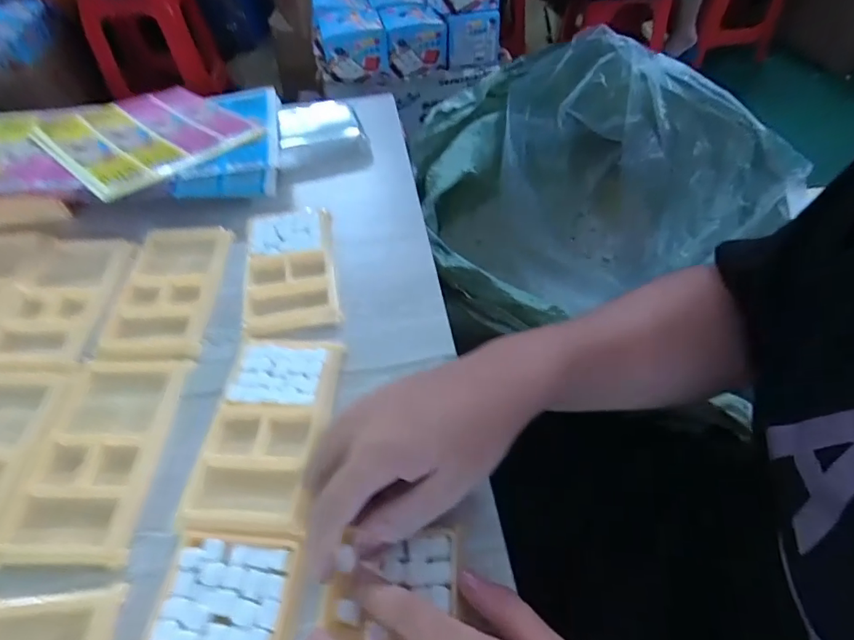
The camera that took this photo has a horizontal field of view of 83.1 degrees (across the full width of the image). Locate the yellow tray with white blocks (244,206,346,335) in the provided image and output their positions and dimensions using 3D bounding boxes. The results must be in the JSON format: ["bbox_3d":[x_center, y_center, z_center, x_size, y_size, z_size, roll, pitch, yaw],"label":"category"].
[{"bbox_3d":[-0.115,-0.046,0.404,0.074,0.012,0.132,-10,52,-7],"label":"yellow tray with white blocks"}]

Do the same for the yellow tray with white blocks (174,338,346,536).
[{"bbox_3d":[-0.102,0.067,0.315,0.073,0.012,0.131,2,52,3],"label":"yellow tray with white blocks"}]

